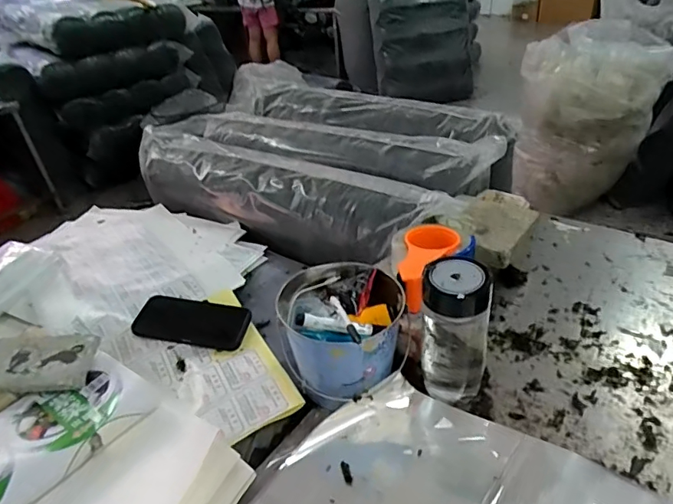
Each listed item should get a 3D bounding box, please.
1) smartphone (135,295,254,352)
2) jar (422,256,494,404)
[{"bbox_3d":[-0.215,0.104,0.740,0.169,0.011,0.086,8,40,3],"label":"smartphone"},{"bbox_3d":[0.138,0.099,0.580,0.078,0.178,0.062,-1,35,7],"label":"jar"}]

